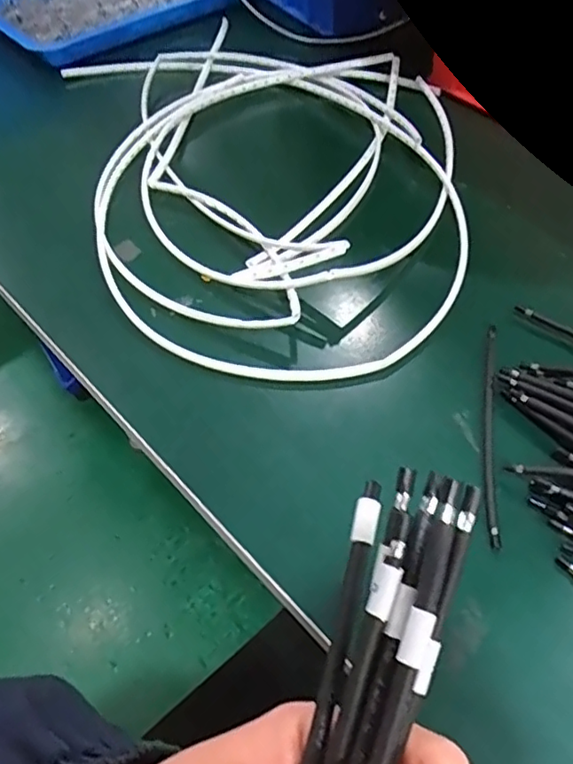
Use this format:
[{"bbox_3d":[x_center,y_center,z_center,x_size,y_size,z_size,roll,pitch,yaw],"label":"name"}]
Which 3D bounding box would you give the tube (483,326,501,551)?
[{"bbox_3d":[0.124,0.025,0.362,0.008,0.004,0.158,7,53,10],"label":"tube"}]

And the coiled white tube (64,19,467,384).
[{"bbox_3d":[-0.006,-0.213,0.545,0.340,0.036,0.523,-13,52,-5],"label":"coiled white tube"}]

